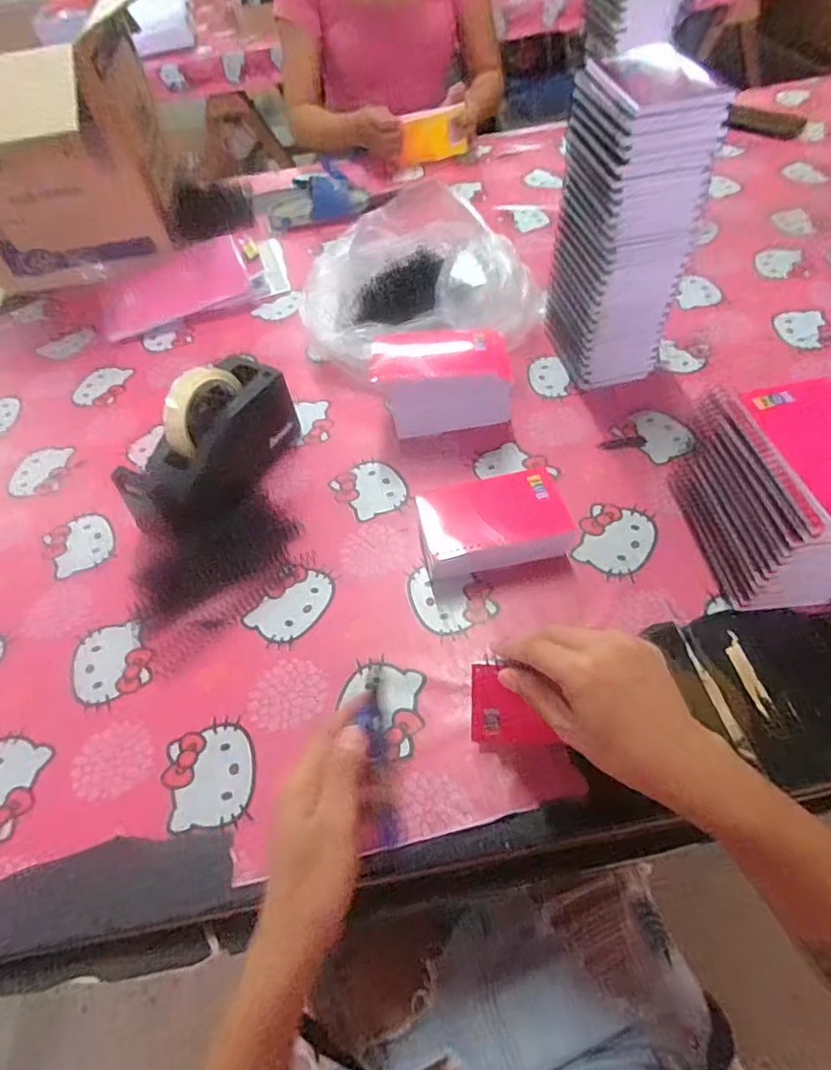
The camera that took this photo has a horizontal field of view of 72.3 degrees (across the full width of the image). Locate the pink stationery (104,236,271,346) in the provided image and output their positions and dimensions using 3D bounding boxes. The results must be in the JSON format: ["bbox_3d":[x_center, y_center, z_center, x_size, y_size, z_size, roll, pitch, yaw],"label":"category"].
[{"bbox_3d":[-0.359,-0.386,0.873,0.243,0.020,0.160,-23,67,-4],"label":"pink stationery"}]

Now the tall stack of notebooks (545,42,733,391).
[{"bbox_3d":[0.215,-0.307,0.604,0.103,0.282,0.131,-12,54,-3],"label":"tall stack of notebooks"}]

